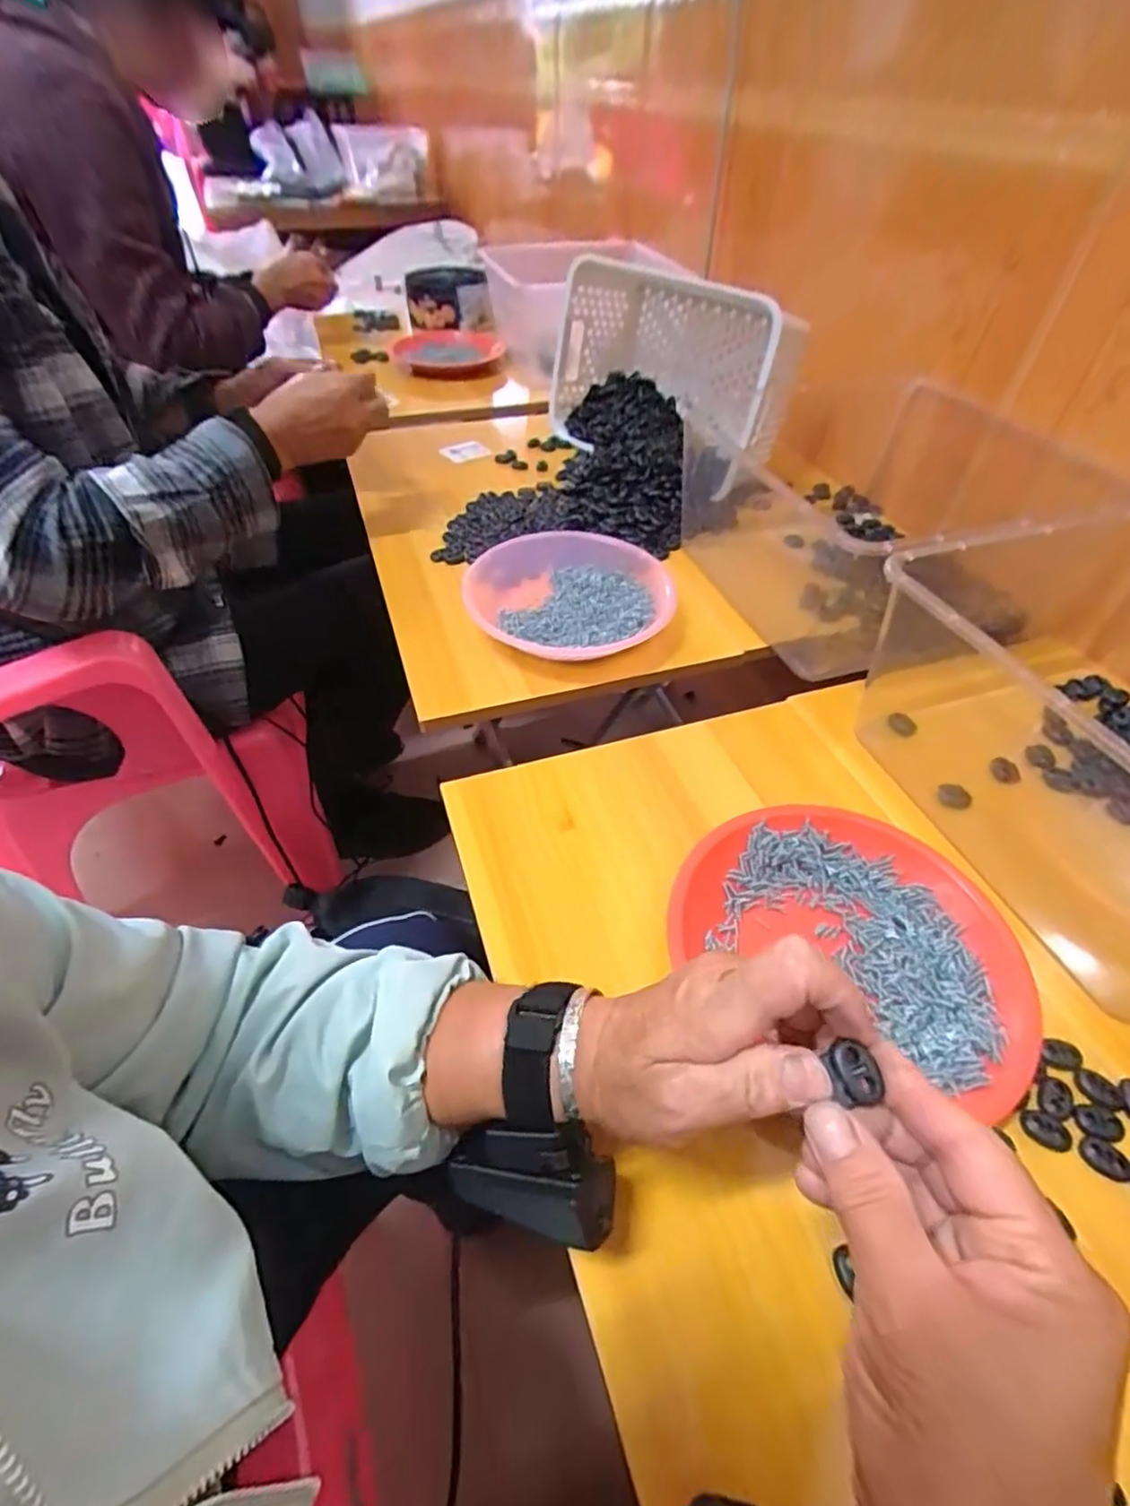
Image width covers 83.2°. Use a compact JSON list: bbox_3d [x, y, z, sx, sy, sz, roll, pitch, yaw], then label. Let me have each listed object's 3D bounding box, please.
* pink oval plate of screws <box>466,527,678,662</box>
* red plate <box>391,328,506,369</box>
[{"bbox_3d":[0.003,-0.152,0.606,0.185,0.036,0.180,-9,48,-9],"label":"pink oval plate of screws"},{"bbox_3d":[-0.219,-0.735,1.147,0.180,0.023,0.180,0,47,0],"label":"red plate"}]

